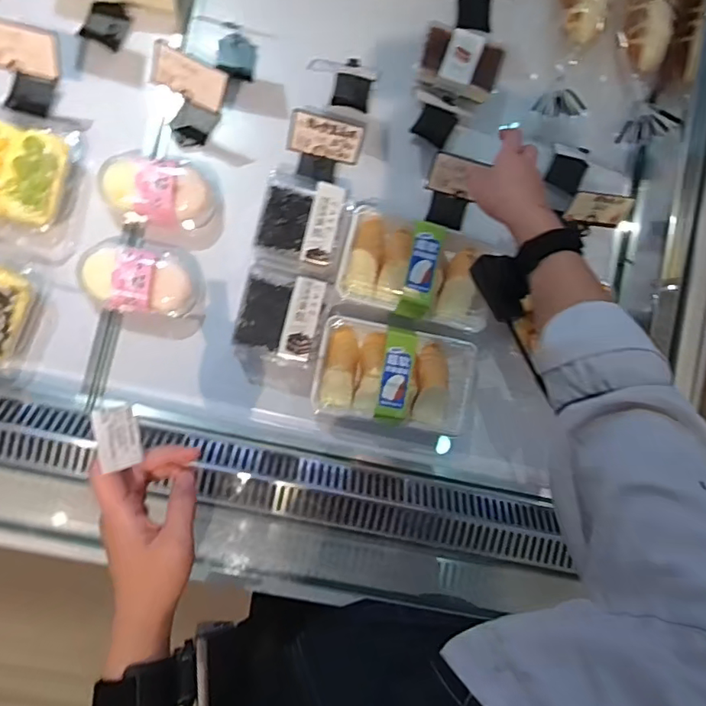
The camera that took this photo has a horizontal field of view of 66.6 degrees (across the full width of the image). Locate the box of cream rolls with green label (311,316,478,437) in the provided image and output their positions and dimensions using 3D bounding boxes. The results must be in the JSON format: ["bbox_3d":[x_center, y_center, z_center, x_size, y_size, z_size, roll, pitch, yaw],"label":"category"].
[{"bbox_3d":[0.062,0.032,0.709,0.219,0.077,0.132,10,86,-6],"label":"box of cream rolls with green label"}]

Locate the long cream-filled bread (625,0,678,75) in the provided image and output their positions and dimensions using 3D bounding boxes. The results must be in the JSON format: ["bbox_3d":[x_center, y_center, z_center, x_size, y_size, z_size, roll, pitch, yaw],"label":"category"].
[{"bbox_3d":[0.432,-0.516,0.772,0.067,0.042,0.229,11,86,-6],"label":"long cream-filled bread"}]

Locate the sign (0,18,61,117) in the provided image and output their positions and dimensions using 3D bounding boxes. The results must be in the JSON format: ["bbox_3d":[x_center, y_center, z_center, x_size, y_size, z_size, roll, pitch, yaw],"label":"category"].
[{"bbox_3d":[-0.406,-0.354,0.675,0.092,0.103,0.060,6,87,-6],"label":"sign"}]

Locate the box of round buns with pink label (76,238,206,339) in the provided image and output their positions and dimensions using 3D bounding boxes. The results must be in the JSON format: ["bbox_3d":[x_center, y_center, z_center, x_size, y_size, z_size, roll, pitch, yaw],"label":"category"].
[{"bbox_3d":[-0.276,-0.086,0.692,0.160,0.078,0.115,10,86,-6],"label":"box of round buns with pink label"}]

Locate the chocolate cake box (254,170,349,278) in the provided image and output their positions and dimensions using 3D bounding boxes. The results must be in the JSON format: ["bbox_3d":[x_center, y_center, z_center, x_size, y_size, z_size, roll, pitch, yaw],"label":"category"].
[{"bbox_3d":[-0.068,-0.171,0.699,0.116,0.062,0.129,13,86,-6],"label":"chocolate cake box"}]

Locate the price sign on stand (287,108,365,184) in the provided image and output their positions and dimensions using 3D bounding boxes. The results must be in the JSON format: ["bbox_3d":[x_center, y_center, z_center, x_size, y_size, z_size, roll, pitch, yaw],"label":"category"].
[{"bbox_3d":[-0.038,-0.262,0.702,0.091,0.091,0.054,10,86,-6],"label":"price sign on stand"}]

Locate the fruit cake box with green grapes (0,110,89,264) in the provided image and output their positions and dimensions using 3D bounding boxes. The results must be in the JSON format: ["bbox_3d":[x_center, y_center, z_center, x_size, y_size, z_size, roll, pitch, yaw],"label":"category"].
[{"bbox_3d":[-0.431,-0.224,0.685,0.157,0.061,0.183,12,86,-6],"label":"fruit cake box with green grapes"}]

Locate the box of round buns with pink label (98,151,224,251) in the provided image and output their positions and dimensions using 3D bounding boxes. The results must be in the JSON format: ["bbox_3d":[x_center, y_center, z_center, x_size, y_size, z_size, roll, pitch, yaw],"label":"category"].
[{"bbox_3d":[-0.247,-0.205,0.692,0.151,0.059,0.124,13,86,-6],"label":"box of round buns with pink label"}]

